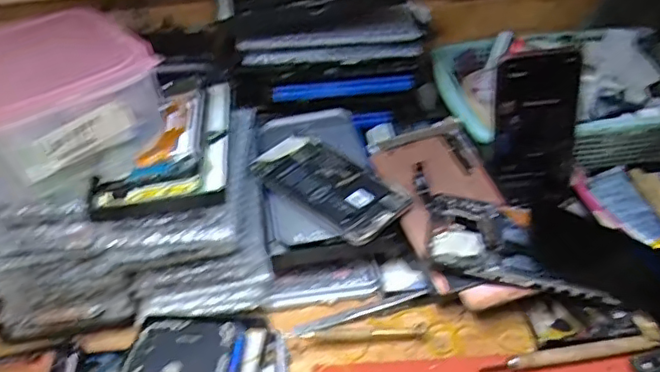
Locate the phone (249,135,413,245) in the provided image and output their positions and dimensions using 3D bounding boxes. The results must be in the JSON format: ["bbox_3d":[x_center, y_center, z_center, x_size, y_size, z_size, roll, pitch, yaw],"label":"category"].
[{"bbox_3d":[-0.002,-0.005,0.512,0.142,0.004,0.070,30,50,35],"label":"phone"}]

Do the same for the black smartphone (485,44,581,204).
[{"bbox_3d":[0.183,-0.047,0.520,0.077,0.147,0.010,-10,29,6],"label":"black smartphone"}]

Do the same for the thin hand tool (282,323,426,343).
[{"bbox_3d":[0.019,0.117,0.452,0.108,0.013,0.009,-3,39,1],"label":"thin hand tool"}]

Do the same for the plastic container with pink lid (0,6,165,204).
[{"bbox_3d":[-0.197,-0.064,0.434,0.125,0.079,0.146,-24,43,-23],"label":"plastic container with pink lid"}]

